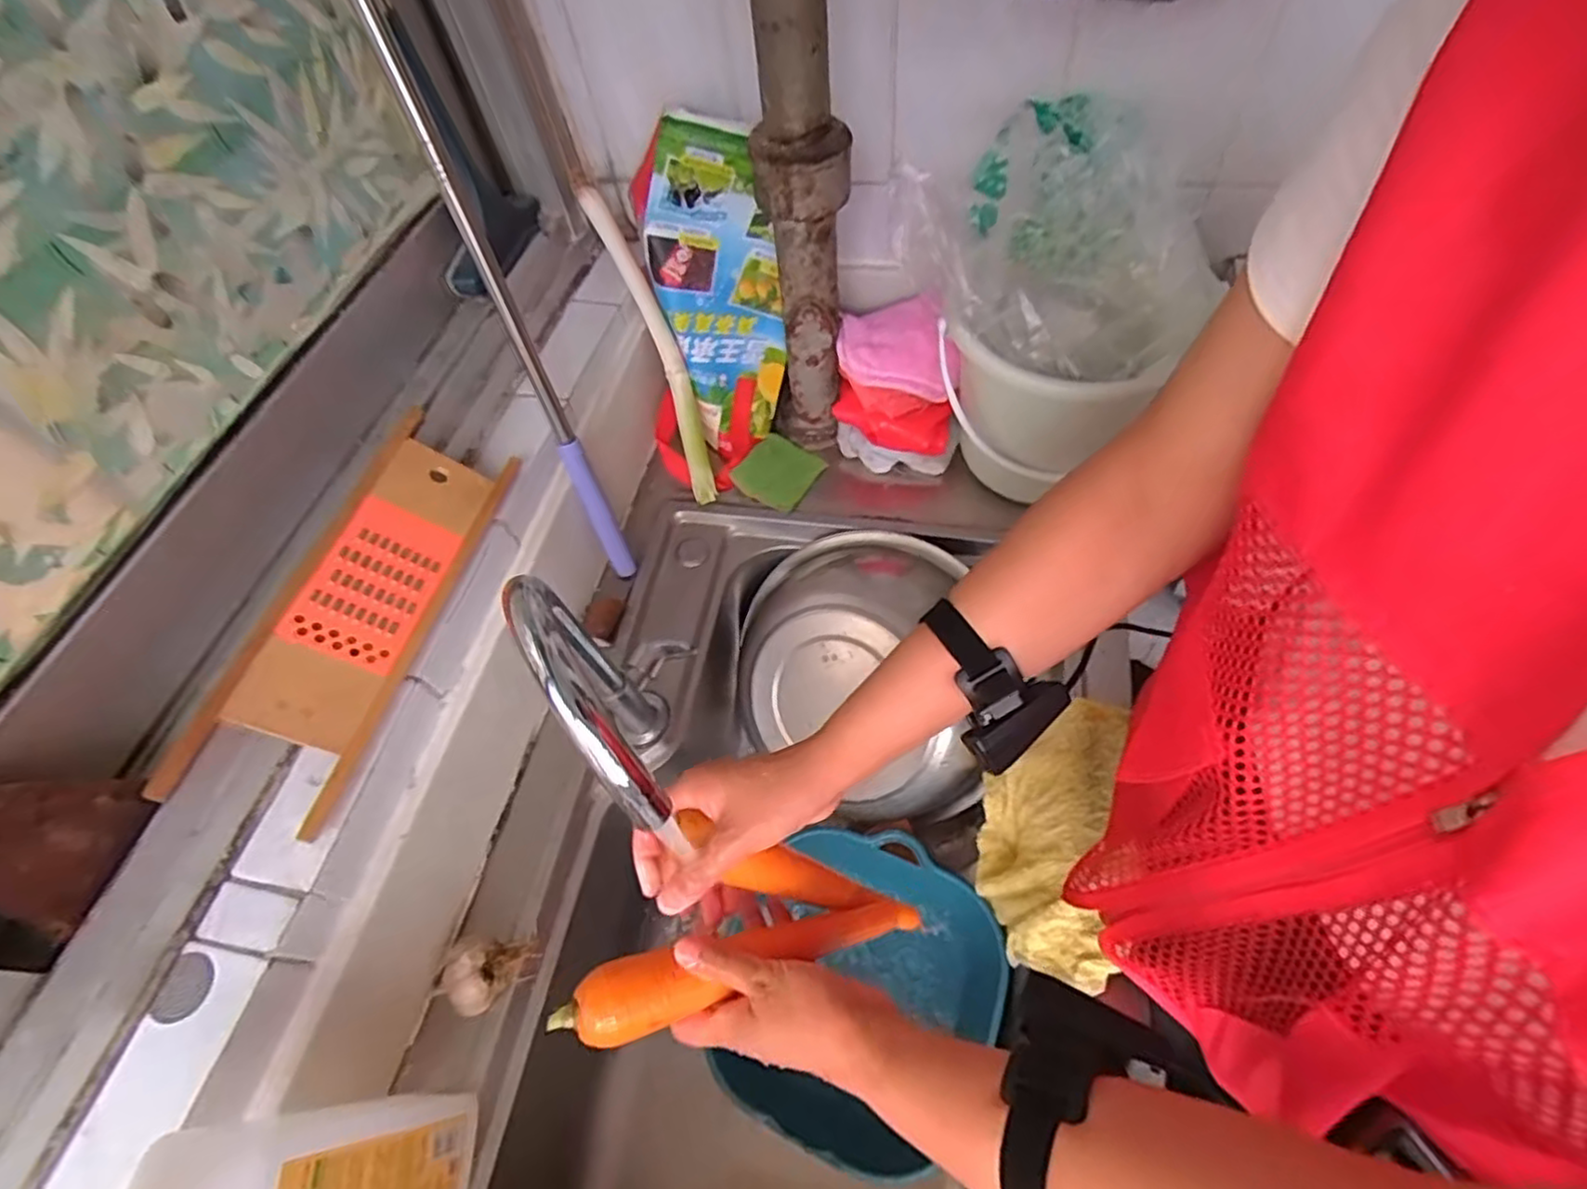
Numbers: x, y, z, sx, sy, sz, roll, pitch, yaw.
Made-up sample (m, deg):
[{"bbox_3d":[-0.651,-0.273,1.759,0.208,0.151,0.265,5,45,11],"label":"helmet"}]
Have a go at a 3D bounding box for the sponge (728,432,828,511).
[{"bbox_3d":[-0.019,-0.144,0.796,0.084,0.022,0.095,28,62,22],"label":"sponge"}]

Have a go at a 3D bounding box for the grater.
[{"bbox_3d":[-0.310,0.001,0.509,0.091,0.012,0.304,28,58,-22],"label":"grater"}]

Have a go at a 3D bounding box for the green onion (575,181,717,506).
[{"bbox_3d":[-0.145,-0.264,0.756,0.043,0.334,0.042,-23,12,-10],"label":"green onion"}]

